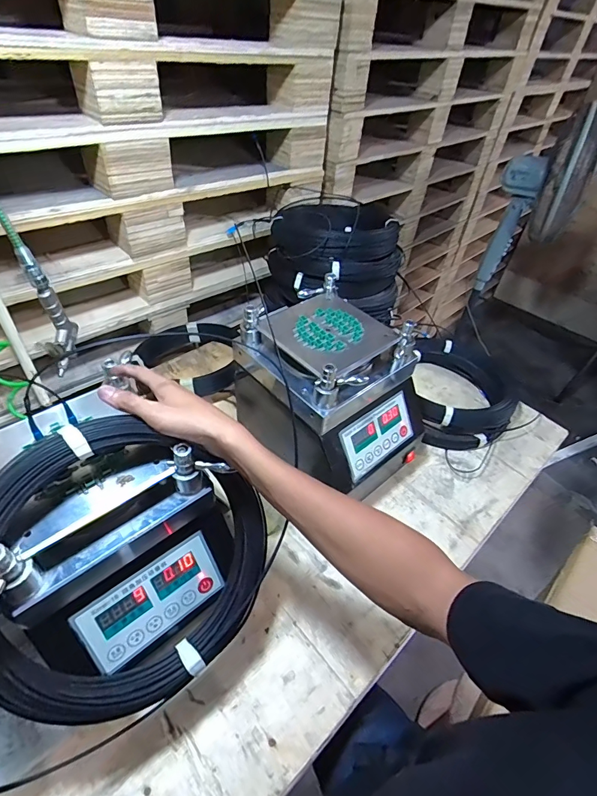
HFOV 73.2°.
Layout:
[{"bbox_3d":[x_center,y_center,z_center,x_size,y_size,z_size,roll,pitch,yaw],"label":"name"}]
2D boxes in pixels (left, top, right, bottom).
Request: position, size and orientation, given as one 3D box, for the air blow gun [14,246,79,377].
[{"bbox_3d":[-0.360,-0.125,0.579,0.030,0.169,0.080,-4,46,-10],"label":"air blow gun"}]

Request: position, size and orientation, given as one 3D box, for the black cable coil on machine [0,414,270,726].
[{"bbox_3d":[-0.178,0.185,0.417,0.297,0.052,0.281,35,69,-28],"label":"black cable coil on machine"}]

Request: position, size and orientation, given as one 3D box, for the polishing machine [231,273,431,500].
[{"bbox_3d":[0.061,0.005,0.711,0.215,0.283,0.278,-32,56,-31],"label":"polishing machine"}]

